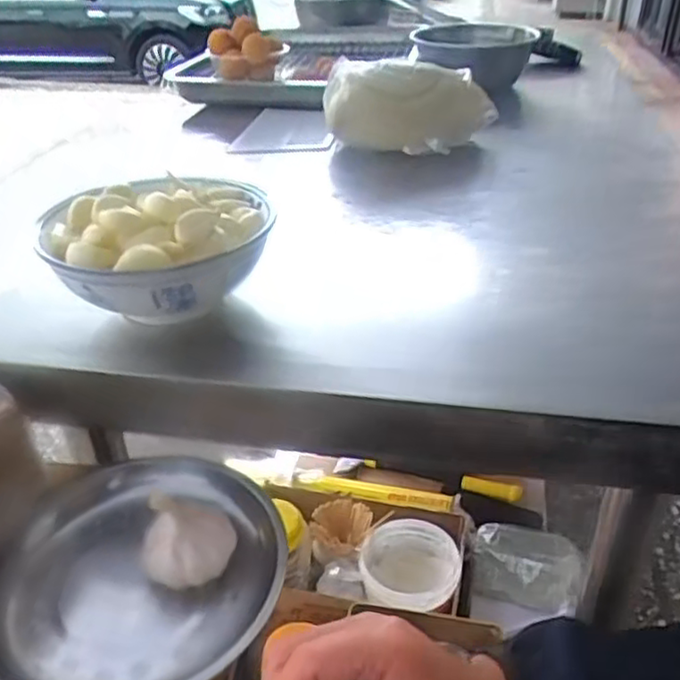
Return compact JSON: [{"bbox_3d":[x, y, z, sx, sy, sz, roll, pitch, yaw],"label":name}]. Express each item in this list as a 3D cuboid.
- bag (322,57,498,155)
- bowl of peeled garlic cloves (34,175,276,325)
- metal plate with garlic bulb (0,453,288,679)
[{"bbox_3d":[0.071,-0.246,0.728,0.183,0.079,0.074,5,33,7],"label":"bag"},{"bbox_3d":[-0.121,-0.068,0.470,0.147,0.074,0.142,0,33,0],"label":"bowl of peeled garlic cloves"},{"bbox_3d":[-0.122,0.138,0.411,0.164,0.048,0.170,0,37,0],"label":"metal plate with garlic bulb"}]

